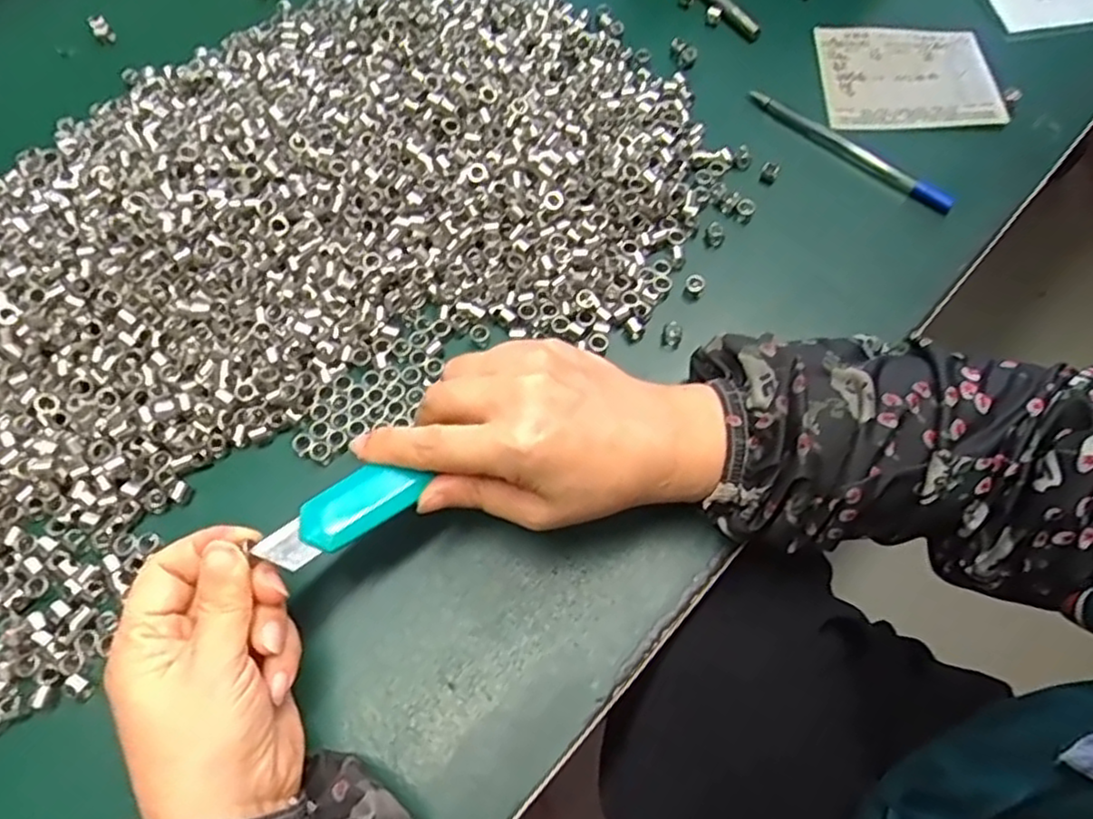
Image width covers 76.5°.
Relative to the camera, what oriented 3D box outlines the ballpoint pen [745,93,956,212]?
[{"bbox_3d":[0.186,-0.162,0.425,0.137,0.008,0.015,40,73,17],"label":"ballpoint pen"}]

